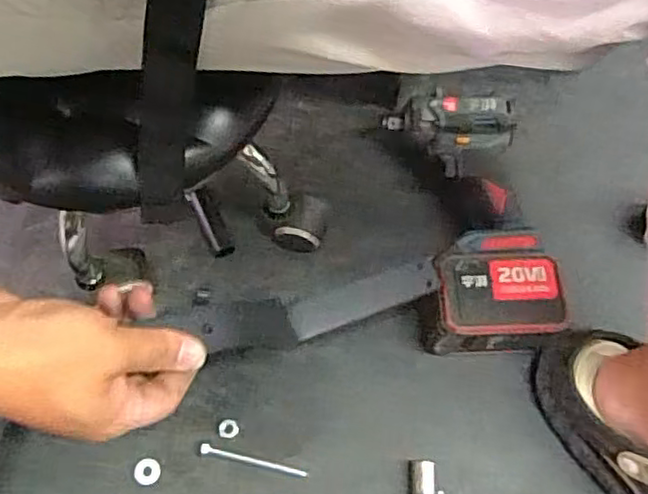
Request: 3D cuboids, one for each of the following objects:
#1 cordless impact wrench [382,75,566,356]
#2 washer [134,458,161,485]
[{"bbox_3d":[0.144,-0.034,0.642,0.126,0.087,0.277,-7,67,-4],"label":"cordless impact wrench"},{"bbox_3d":[-0.157,0.199,0.569,0.022,0.004,0.023,1,65,-2],"label":"washer"}]

